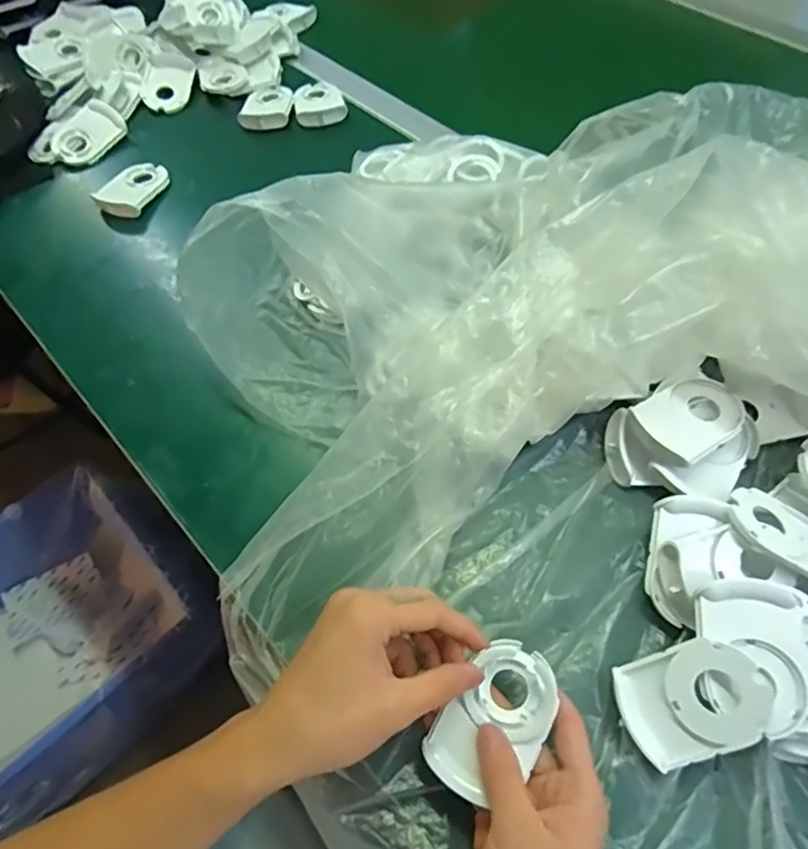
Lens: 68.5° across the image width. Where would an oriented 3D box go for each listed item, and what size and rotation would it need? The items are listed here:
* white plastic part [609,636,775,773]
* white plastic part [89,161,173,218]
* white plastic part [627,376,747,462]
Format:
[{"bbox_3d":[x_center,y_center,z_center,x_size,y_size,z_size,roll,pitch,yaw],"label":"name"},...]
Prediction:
[{"bbox_3d":[0.169,0.161,0.347,0.081,0.016,0.058,-26,62,13],"label":"white plastic part"},{"bbox_3d":[-0.295,-0.255,0.647,0.053,0.030,0.082,17,62,13],"label":"white plastic part"},{"bbox_3d":[0.214,-0.008,0.437,0.081,0.011,0.057,-31,62,-15],"label":"white plastic part"}]

